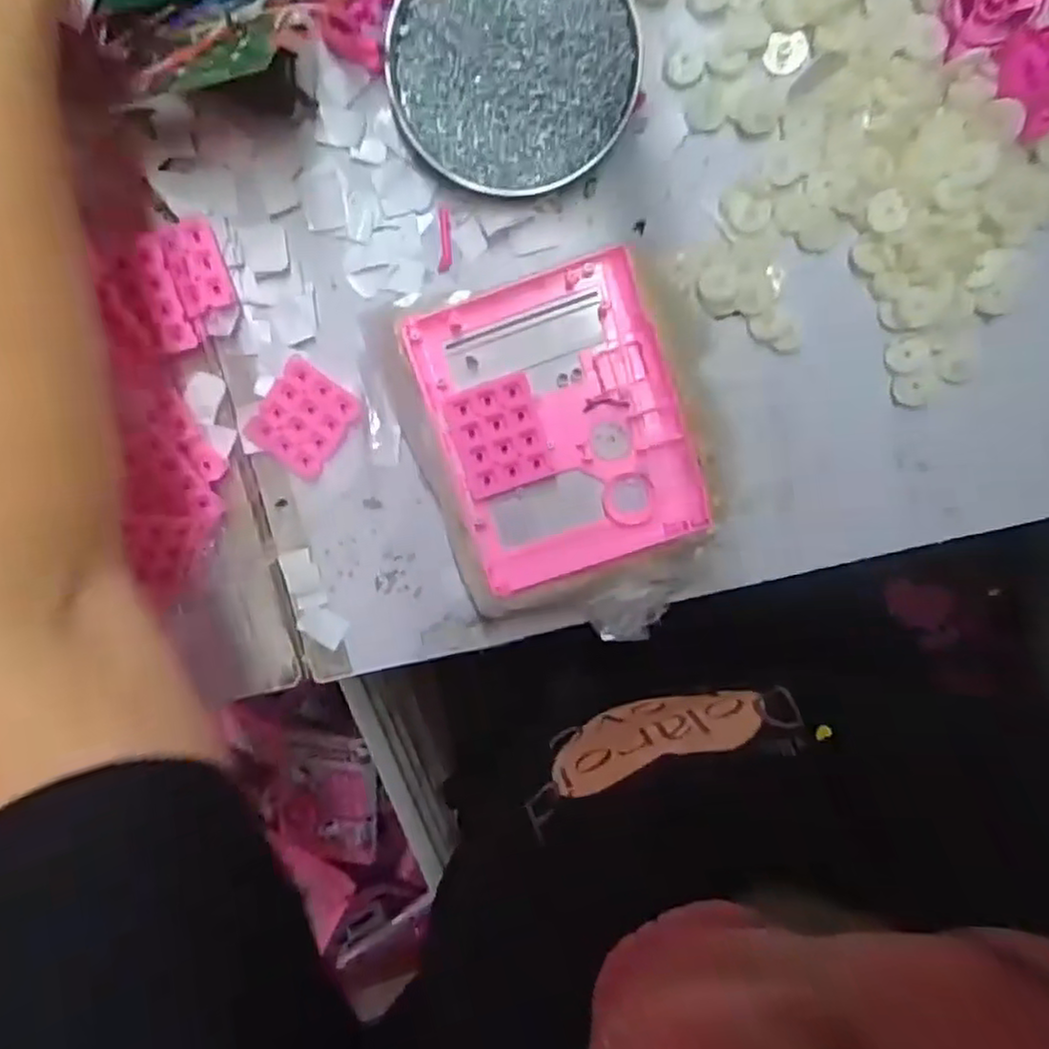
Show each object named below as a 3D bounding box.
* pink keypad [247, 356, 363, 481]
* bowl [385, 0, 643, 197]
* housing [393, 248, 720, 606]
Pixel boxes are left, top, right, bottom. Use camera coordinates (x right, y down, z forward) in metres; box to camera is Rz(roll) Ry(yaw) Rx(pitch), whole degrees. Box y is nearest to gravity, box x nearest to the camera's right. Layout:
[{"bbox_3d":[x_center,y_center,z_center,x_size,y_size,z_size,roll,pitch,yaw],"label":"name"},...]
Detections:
[{"bbox_3d":[-0.134,-0.063,0.428,0.048,0.010,0.060,35,98,-3],"label":"pink keypad"},{"bbox_3d":[-0.006,-0.254,0.388,0.131,0.025,0.128,0,98,2],"label":"bowl"},{"bbox_3d":[0.020,-0.057,0.410,0.131,0.034,0.162,-18,97,5],"label":"housing"}]

